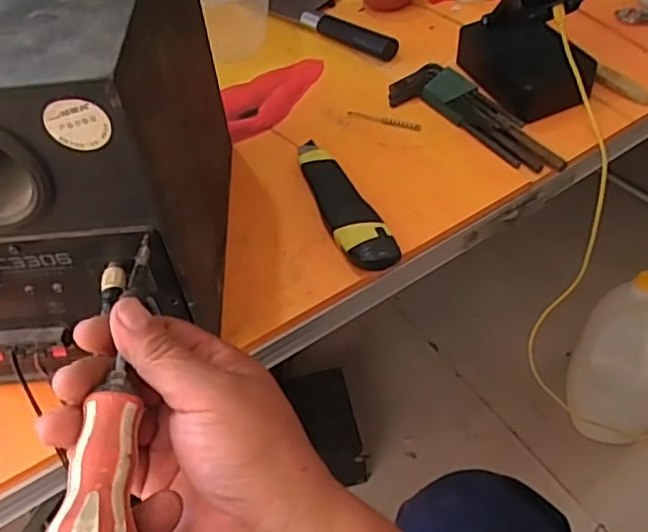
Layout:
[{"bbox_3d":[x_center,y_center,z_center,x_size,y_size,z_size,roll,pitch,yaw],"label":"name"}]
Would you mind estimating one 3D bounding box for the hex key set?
[{"bbox_3d":[0.135,-0.134,0.559,0.051,0.020,0.174,-34,56,-21],"label":"hex key set"}]

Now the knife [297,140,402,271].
[{"bbox_3d":[0.013,-0.055,0.509,0.038,0.020,0.155,-20,52,-10],"label":"knife"}]

